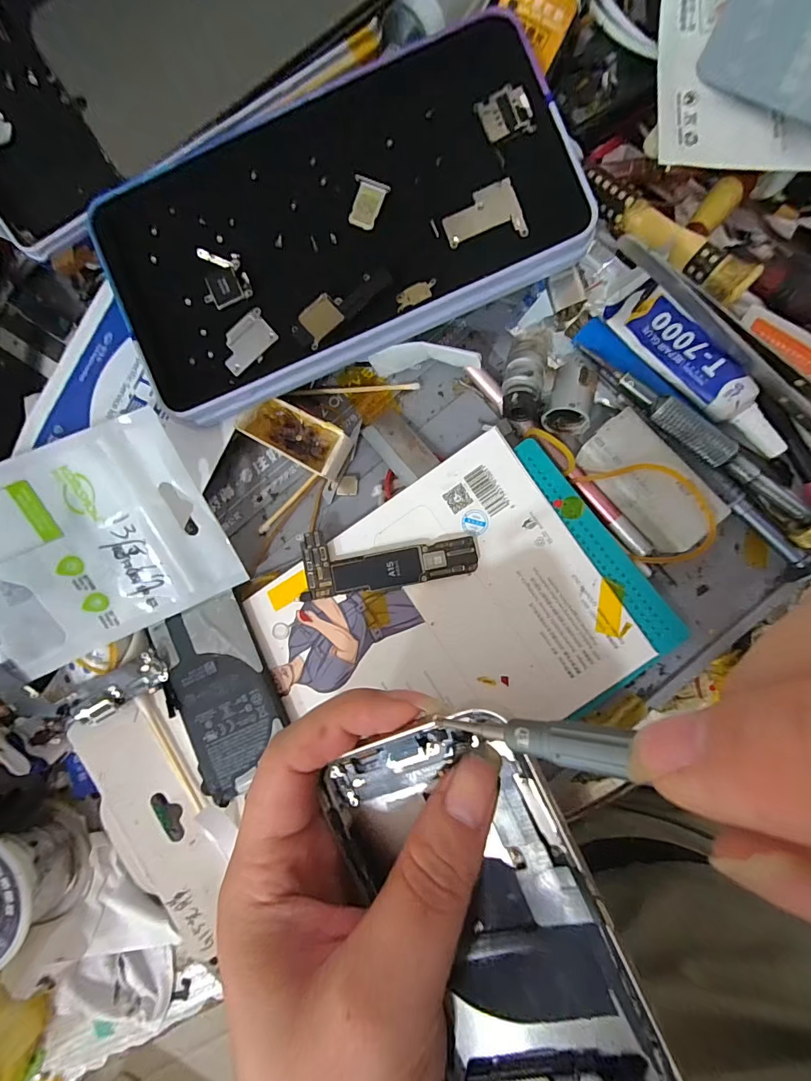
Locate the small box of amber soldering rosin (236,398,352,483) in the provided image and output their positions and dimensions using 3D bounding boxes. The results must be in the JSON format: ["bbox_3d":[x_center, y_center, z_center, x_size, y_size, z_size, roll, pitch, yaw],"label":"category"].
[{"bbox_3d":[-0.048,-0.047,0.195,0.048,0.016,0.022,26,89,5],"label":"small box of amber soldering rosin"}]

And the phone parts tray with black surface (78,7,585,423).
[{"bbox_3d":[-0.029,-0.130,0.172,0.185,0.011,0.108,-22,90,4],"label":"phone parts tray with black surface"}]

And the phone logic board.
[{"bbox_3d":[-0.008,0.007,0.187,0.077,0.004,0.028,-9,86,3],"label":"phone logic board"}]

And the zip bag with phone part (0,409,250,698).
[{"bbox_3d":[-0.151,0.015,0.165,0.148,0.011,0.079,-25,107,-6],"label":"zip bag with phone part"}]

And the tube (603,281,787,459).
[{"bbox_3d":[0.124,-0.072,0.179,0.021,0.016,0.088,-41,85,1],"label":"tube"}]

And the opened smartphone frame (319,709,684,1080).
[{"bbox_3d":[0.030,0.128,0.133,0.068,0.011,0.144,-26,85,9],"label":"opened smartphone frame"}]

